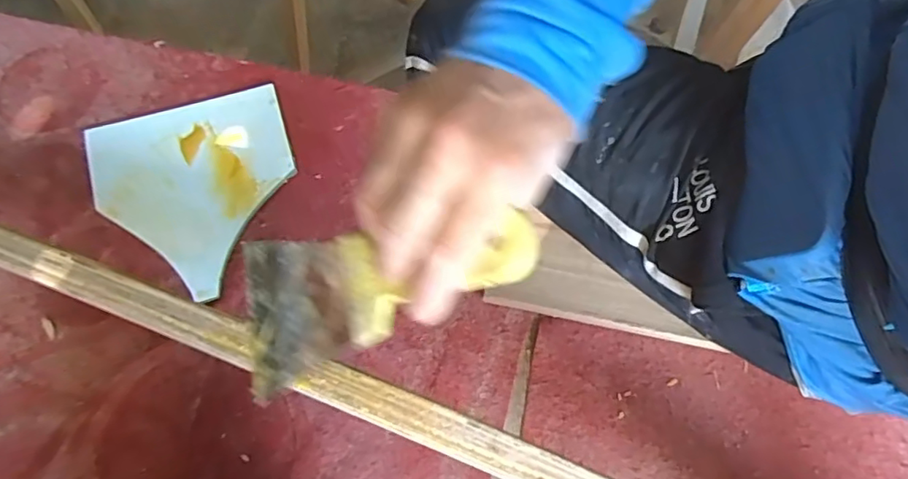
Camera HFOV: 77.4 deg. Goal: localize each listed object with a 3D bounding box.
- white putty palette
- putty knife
[{"bbox_3d":[-0.239,-0.044,0.532,0.179,0.008,0.189,-17,74,-6],"label":"white putty palette"},{"bbox_3d":[-0.047,0.027,0.311,0.201,0.017,0.088,-17,70,33],"label":"putty knife"}]

